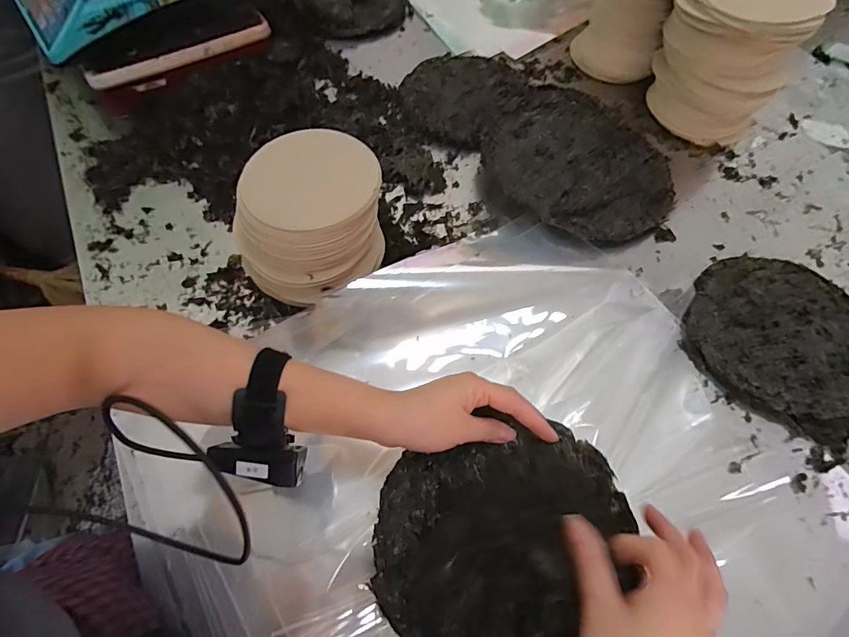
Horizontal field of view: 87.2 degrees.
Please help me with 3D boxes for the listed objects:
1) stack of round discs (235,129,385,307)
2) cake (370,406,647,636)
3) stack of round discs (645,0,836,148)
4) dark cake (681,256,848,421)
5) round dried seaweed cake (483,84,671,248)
[{"bbox_3d":[-0.124,-0.111,0.500,0.153,0.110,0.167,7,62,1],"label":"stack of round discs"},{"bbox_3d":[0.058,0.171,0.331,0.184,0.038,0.183,1,62,-2],"label":"cake"},{"bbox_3d":[0.399,-0.356,0.605,0.140,0.199,0.128,2,62,0],"label":"stack of round discs"},{"bbox_3d":[0.401,0.015,0.504,0.191,0.021,0.198,0,62,-1],"label":"dark cake"},{"bbox_3d":[0.211,-0.209,0.605,0.249,0.052,0.196,27,64,12],"label":"round dried seaweed cake"}]

